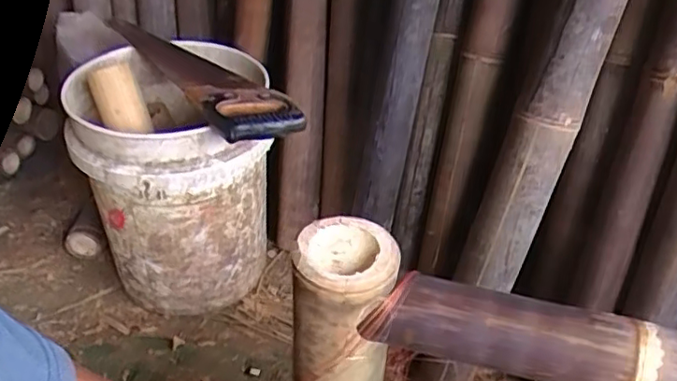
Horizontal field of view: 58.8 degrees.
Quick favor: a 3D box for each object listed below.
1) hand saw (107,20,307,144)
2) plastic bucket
[{"bbox_3d":[-0.221,-0.188,0.922,0.114,0.031,0.483,-22,43,-28],"label":"hand saw"},{"bbox_3d":[-0.255,-0.004,0.981,0.273,0.374,0.273,-9,38,-14],"label":"plastic bucket"}]

